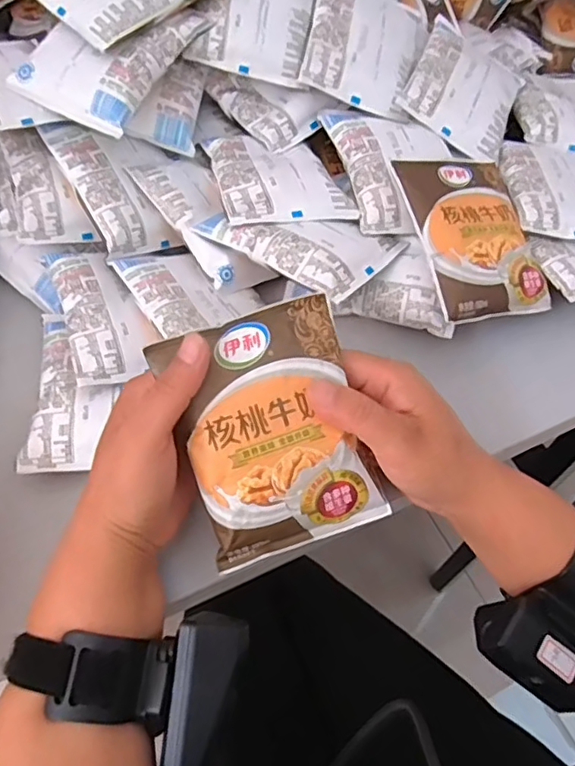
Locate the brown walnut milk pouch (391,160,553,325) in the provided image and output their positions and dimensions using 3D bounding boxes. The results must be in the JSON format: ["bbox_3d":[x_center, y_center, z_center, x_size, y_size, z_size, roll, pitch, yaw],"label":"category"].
[{"bbox_3d":[0.135,-0.109,0.420,0.091,0.019,0.128,-12,74,-21],"label":"brown walnut milk pouch"}]

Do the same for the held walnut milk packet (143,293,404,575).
[{"bbox_3d":[-0.005,0.027,0.309,0.095,0.015,0.129,-19,98,-10],"label":"held walnut milk packet"}]

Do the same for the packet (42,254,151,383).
[{"bbox_3d":[-0.131,-0.048,0.395,0.048,0.016,0.111,-19,58,-13],"label":"packet"}]

